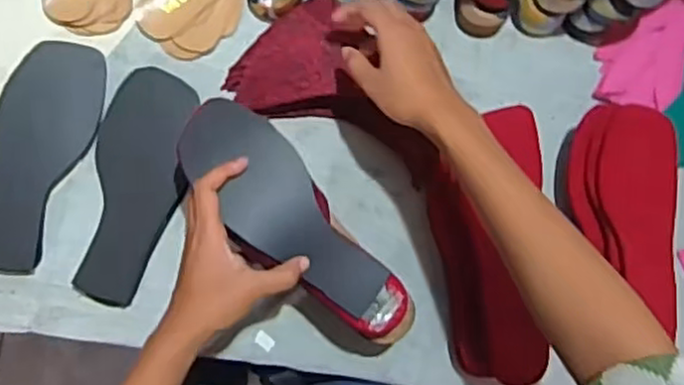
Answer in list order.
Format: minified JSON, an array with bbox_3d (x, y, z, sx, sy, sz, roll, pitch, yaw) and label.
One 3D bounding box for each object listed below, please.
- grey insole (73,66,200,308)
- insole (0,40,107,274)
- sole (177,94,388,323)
[{"bbox_3d":[-0.191,-0.006,0.644,0.076,0.017,0.213,10,84,-6],"label":"grey insole"},{"bbox_3d":[-0.274,-0.032,0.634,0.082,0.007,0.212,14,90,-20],"label":"insole"},{"bbox_3d":[-0.049,0.014,0.574,0.076,0.013,0.206,-42,90,-8],"label":"sole"}]

